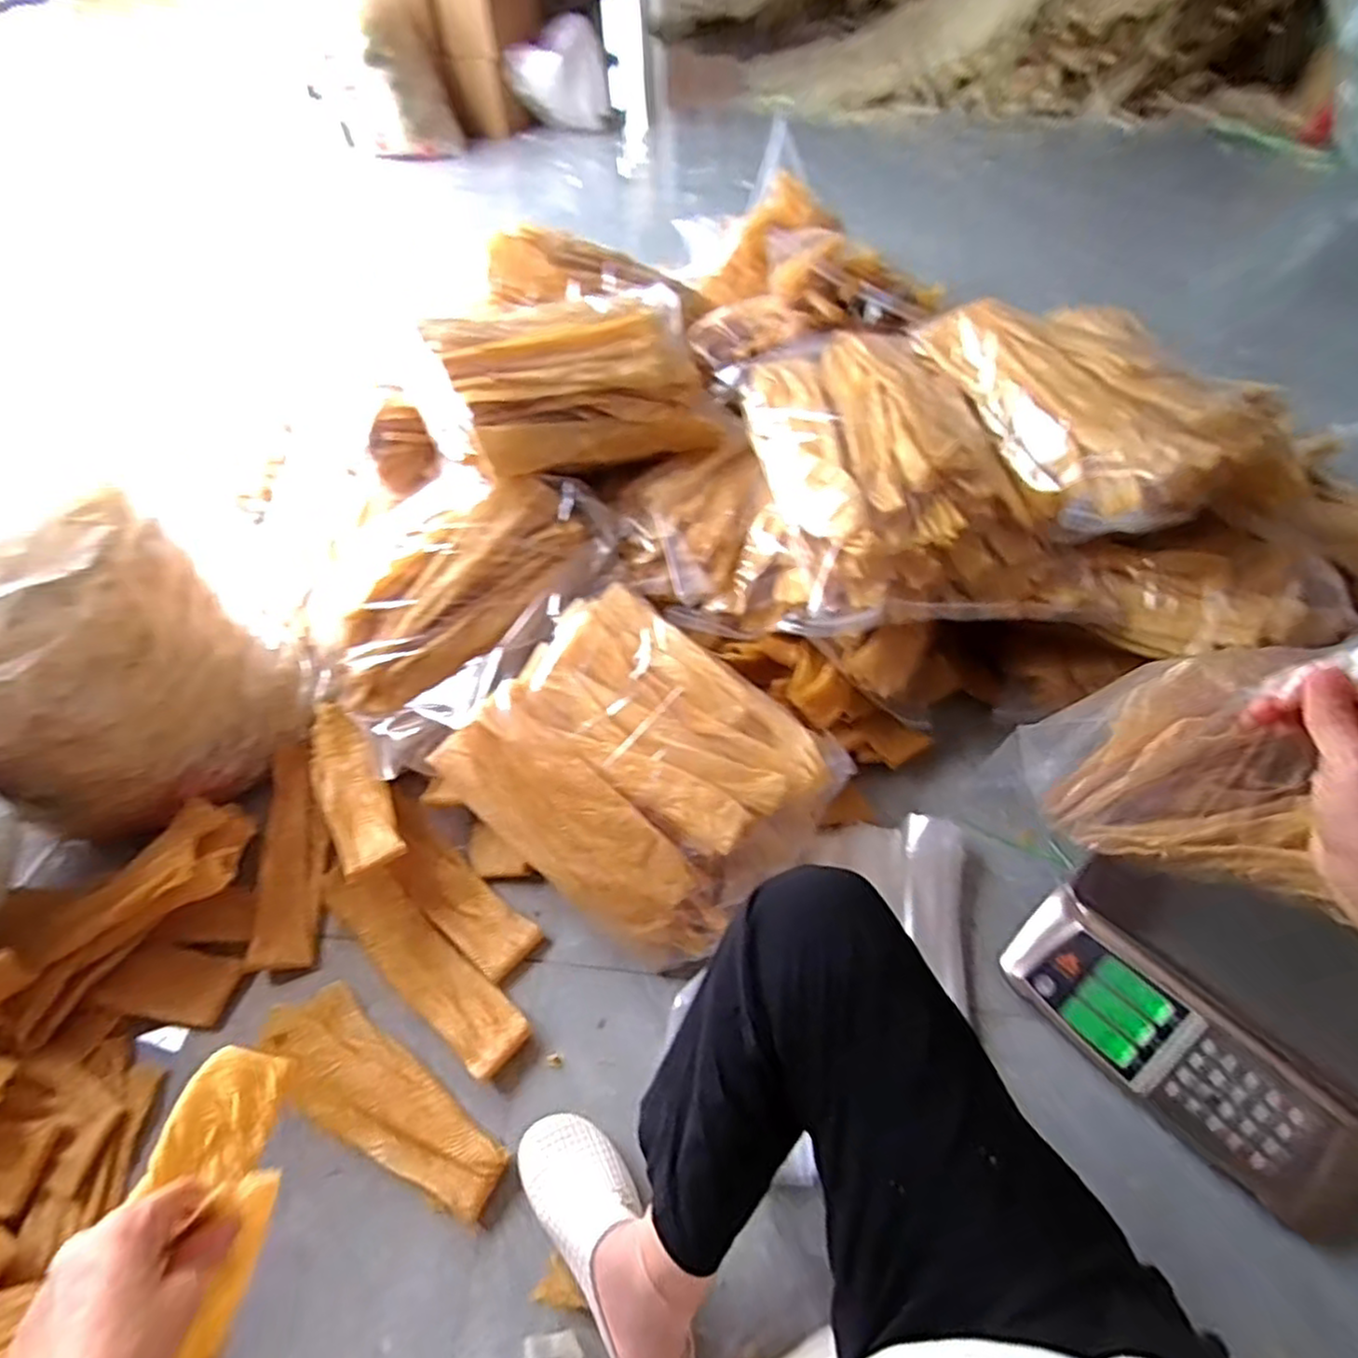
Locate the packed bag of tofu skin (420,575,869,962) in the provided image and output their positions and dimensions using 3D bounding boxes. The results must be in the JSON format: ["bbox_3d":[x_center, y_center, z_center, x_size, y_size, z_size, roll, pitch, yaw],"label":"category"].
[{"bbox_3d":[-0.042,0.100,0.878,0.405,0.142,0.336,31,59,24],"label":"packed bag of tofu skin"}]

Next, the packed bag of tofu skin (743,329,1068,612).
[{"bbox_3d":[0.291,-0.317,1.005,0.341,0.144,0.505,-9,52,-5],"label":"packed bag of tofu skin"}]

